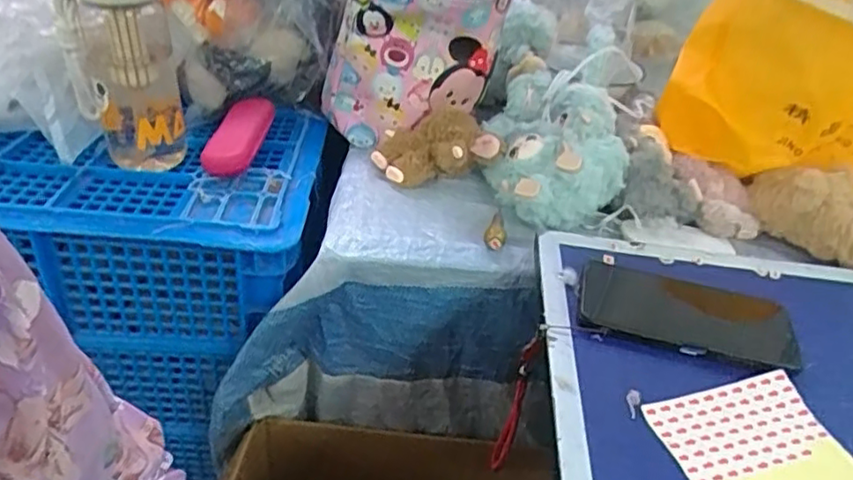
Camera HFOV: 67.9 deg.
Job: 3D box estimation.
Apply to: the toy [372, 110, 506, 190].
[{"bbox_3d":[0.005,-0.096,0.692,0.124,0.062,0.090,-7,38,-20],"label":"toy"}]

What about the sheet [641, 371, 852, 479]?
[{"bbox_3d":[0.219,0.138,0.417,0.116,0.009,0.098,-7,39,-17],"label":"sheet"}]

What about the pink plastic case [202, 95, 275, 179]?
[{"bbox_3d":[-0.203,-0.110,0.682,0.047,0.040,0.130,8,35,0],"label":"pink plastic case"}]

